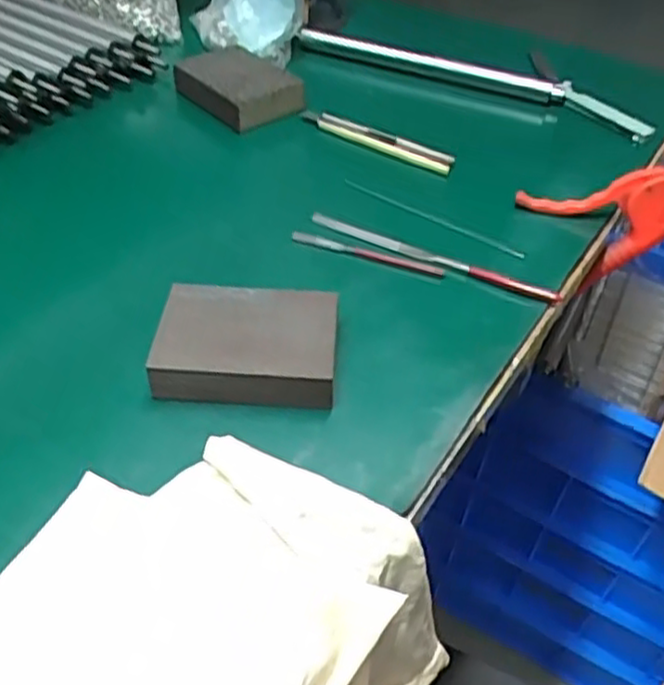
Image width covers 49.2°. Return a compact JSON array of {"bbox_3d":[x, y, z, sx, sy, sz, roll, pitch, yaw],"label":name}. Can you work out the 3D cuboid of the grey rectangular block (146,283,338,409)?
[{"bbox_3d":[-0.047,-0.001,0.406,0.097,0.028,0.071,5,44,0],"label":"grey rectangular block"}]

